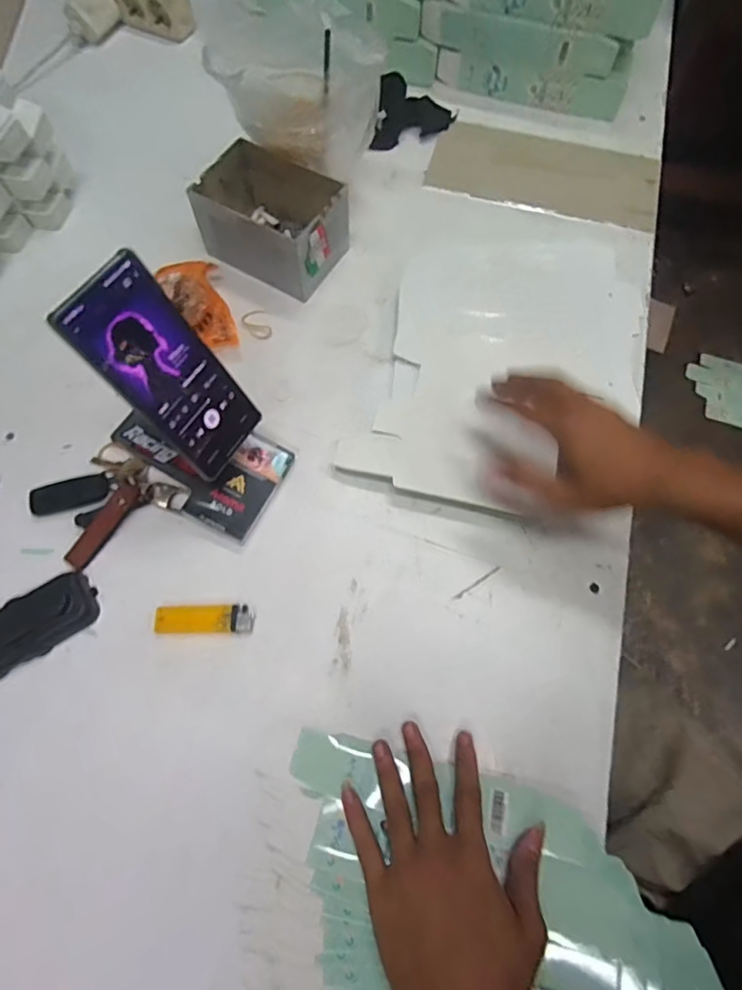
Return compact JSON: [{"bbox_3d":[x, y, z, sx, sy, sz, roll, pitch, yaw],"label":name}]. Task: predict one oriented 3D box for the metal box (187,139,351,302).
[{"bbox_3d":[-0.107,-0.299,0.574,0.148,0.075,0.108,28,71,10],"label":"metal box"}]

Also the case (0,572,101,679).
[{"bbox_3d":[-0.283,0.108,0.439,0.103,0.019,0.048,-33,72,-13],"label":"case"}]

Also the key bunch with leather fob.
[{"bbox_3d":[-0.243,0.000,0.484,0.112,0.014,0.092,-40,74,-15],"label":"key bunch with leather fob"}]

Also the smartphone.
[{"bbox_3d":[-0.148,-0.088,0.395,0.005,0.163,0.077,13,60,37],"label":"smartphone"}]

